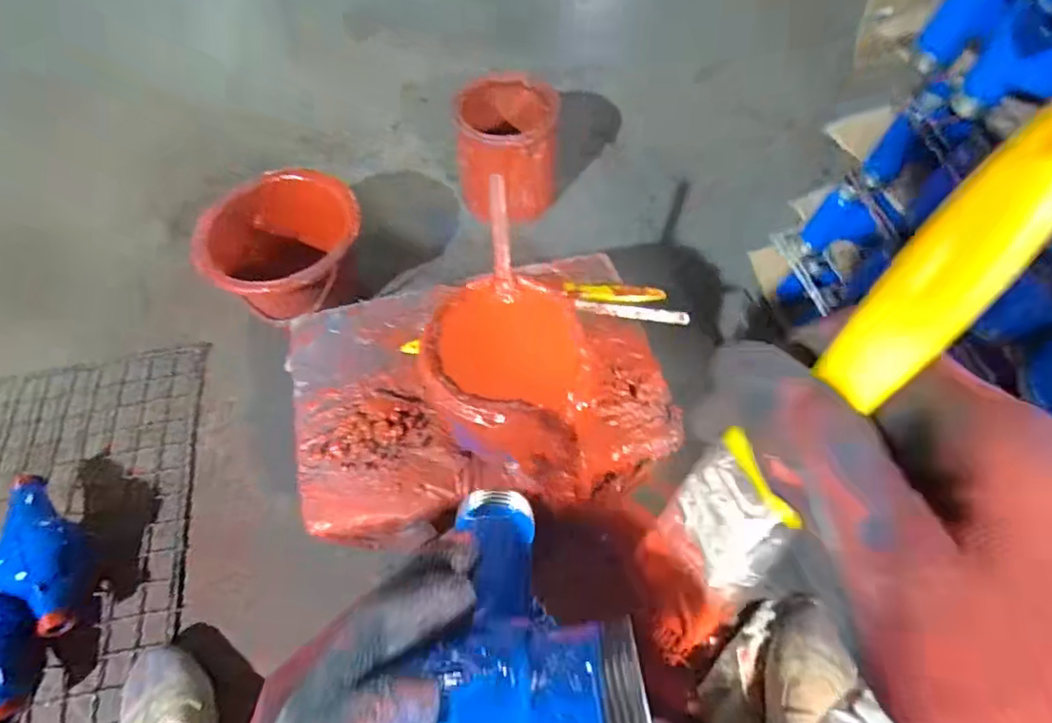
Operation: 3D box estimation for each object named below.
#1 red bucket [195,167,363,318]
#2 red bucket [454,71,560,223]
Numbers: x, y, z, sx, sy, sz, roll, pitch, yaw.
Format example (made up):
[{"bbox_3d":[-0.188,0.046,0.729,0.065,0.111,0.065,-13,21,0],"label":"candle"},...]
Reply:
[{"bbox_3d":[-0.336,-0.141,0.867,0.209,0.166,0.192,0,60,1],"label":"red bucket"},{"bbox_3d":[-0.031,-0.337,0.986,0.159,0.188,0.166,3,60,3],"label":"red bucket"}]

